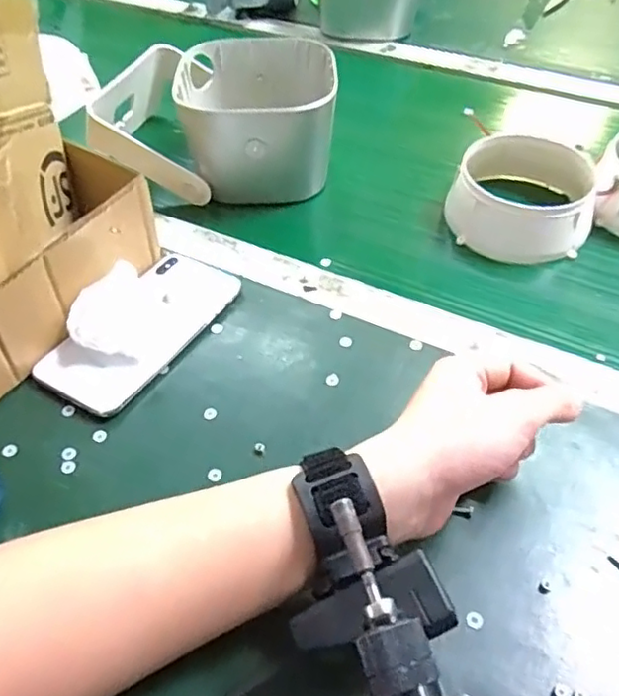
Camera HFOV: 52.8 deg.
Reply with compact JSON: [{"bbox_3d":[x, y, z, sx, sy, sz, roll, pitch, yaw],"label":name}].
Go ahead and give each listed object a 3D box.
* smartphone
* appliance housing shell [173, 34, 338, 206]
[{"bbox_3d":[-0.123,-0.019,0.466,0.072,0.014,0.158,25,53,19],"label":"smartphone"},{"bbox_3d":[-0.049,-0.218,0.597,0.136,0.087,0.140,0,48,1],"label":"appliance housing shell"}]

